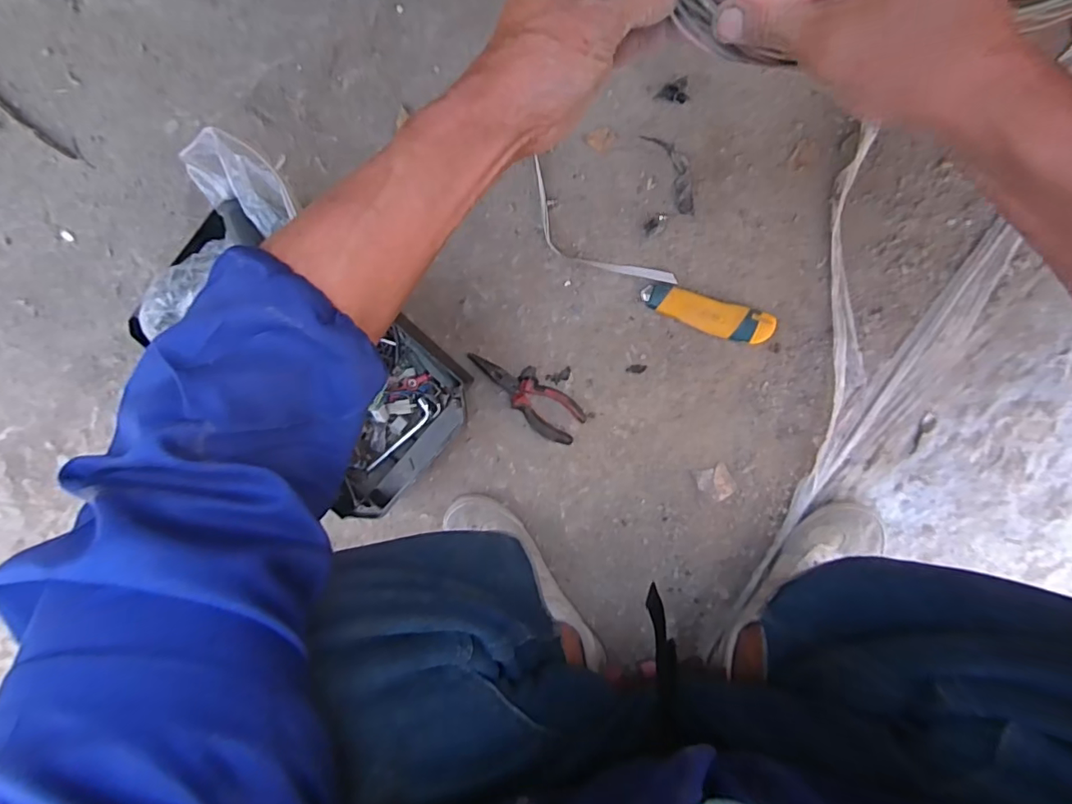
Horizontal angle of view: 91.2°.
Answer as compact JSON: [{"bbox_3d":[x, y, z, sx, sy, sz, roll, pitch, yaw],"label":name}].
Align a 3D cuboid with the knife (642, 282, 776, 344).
[{"bbox_3d":[0.199,-0.101,0.612,0.153,0.023,0.040,17,98,2],"label":"knife"}]

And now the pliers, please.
[{"bbox_3d":[-0.013,-0.011,0.637,0.156,0.019,0.052,38,98,-1],"label":"pliers"}]

